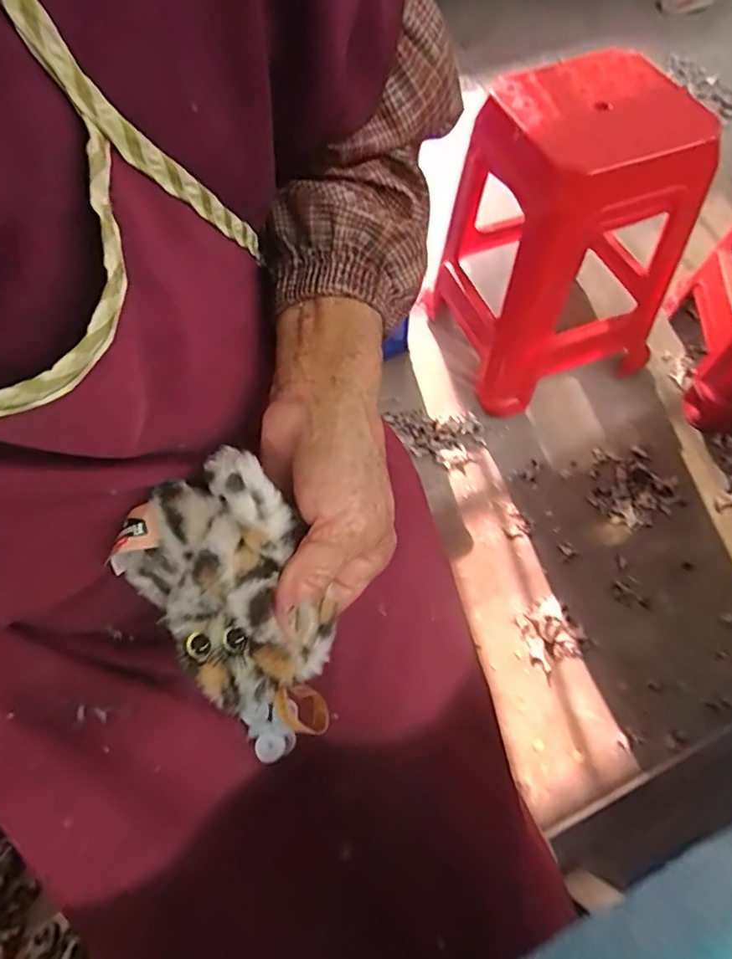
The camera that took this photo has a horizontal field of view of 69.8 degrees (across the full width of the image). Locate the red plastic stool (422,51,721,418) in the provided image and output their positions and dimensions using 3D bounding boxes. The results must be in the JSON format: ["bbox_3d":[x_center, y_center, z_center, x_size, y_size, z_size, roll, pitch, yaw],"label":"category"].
[{"bbox_3d":[0.378,-0.436,1.003,0.389,0.490,0.348,-20,63,-8],"label":"red plastic stool"}]

